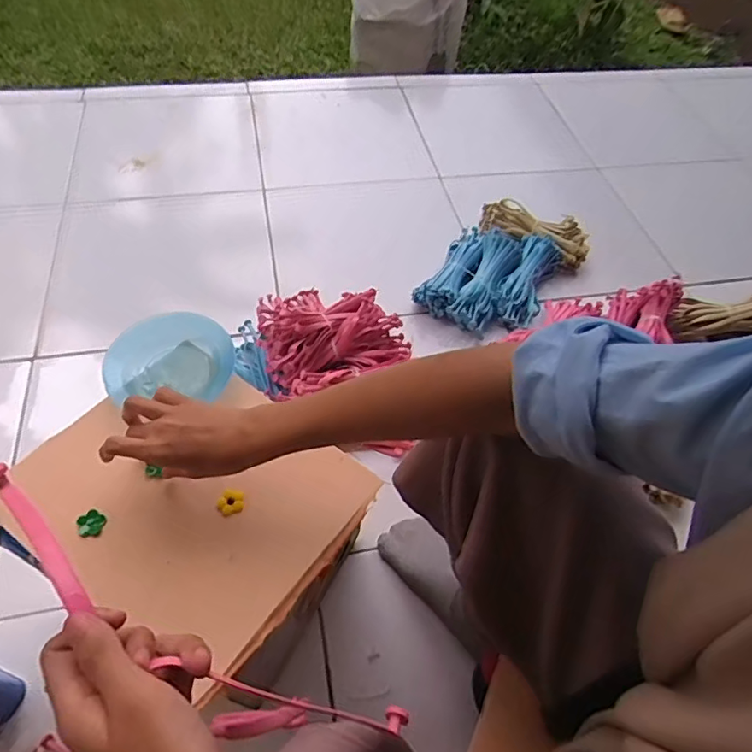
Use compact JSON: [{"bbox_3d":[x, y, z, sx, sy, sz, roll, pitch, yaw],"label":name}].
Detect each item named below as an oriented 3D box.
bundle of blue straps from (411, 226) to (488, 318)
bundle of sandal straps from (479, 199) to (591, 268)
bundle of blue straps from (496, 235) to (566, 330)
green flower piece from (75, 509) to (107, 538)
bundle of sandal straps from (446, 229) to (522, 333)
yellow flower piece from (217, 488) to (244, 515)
[{"bbox_3d":[0.146,-0.204,0.990,0.073,0.047,0.210,27,58,13],"label":"bundle of blue straps"},{"bbox_3d":[0.315,-0.295,1.064,0.230,0.056,0.074,30,59,15],"label":"bundle of sandal straps"},{"bbox_3d":[0.282,-0.178,0.984,0.081,0.059,0.202,27,58,13],"label":"bundle of blue straps"},{"bbox_3d":[-0.254,0.131,0.472,0.025,0.004,0.023,2,56,-3],"label":"green flower piece"},{"bbox_3d":[0.200,-0.175,0.964,0.075,0.036,0.204,25,71,12],"label":"bundle of sandal straps"},{"bbox_3d":[-0.136,0.118,0.497,0.023,0.008,0.022,2,56,-3],"label":"yellow flower piece"}]

